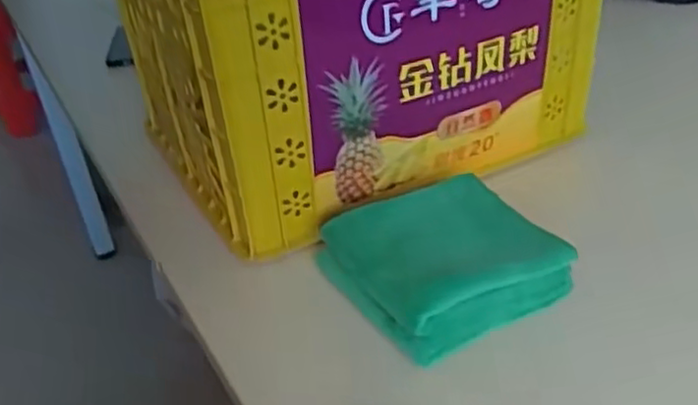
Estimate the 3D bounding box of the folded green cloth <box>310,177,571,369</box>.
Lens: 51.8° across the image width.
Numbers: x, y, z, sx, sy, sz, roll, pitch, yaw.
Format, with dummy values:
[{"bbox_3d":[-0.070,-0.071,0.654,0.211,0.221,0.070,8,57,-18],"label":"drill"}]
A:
[{"bbox_3d":[0.079,0.046,0.641,0.165,0.049,0.172,-19,38,-20],"label":"folded green cloth"}]

